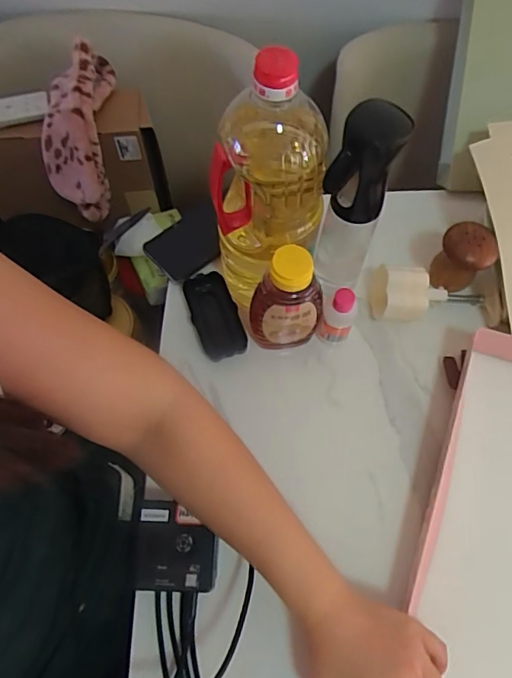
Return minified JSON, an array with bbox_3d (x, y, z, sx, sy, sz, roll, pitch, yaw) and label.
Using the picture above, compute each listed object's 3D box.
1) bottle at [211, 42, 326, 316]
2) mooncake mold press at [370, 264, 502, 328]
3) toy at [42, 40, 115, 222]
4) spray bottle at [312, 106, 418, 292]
[{"bbox_3d":[0.010,-0.140,0.471,0.098,0.262,0.099,0,66,0],"label":"bottle"},{"bbox_3d":[0.217,-0.047,0.571,0.159,0.054,0.060,7,66,3],"label":"mooncake mold press"},{"bbox_3d":[-0.246,-0.289,0.669,0.082,0.088,0.230,5,96,2],"label":"toy"},{"bbox_3d":[0.098,-0.124,0.497,0.056,0.233,0.070,17,67,8],"label":"spray bottle"}]

